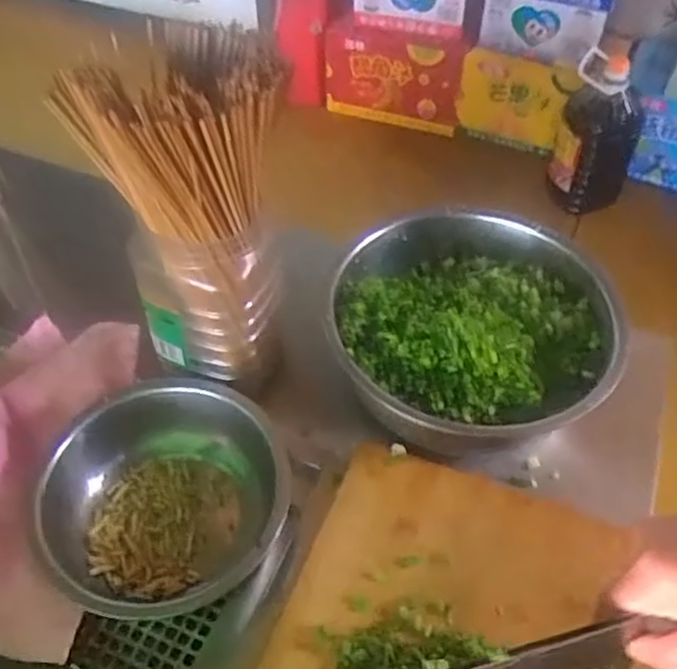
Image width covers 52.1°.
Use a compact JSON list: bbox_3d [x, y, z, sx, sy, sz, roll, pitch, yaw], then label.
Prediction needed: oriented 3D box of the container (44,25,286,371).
[{"bbox_3d":[-0.108,-0.095,0.502,0.130,0.259,0.113,-10,51,-10],"label":"container"}]

